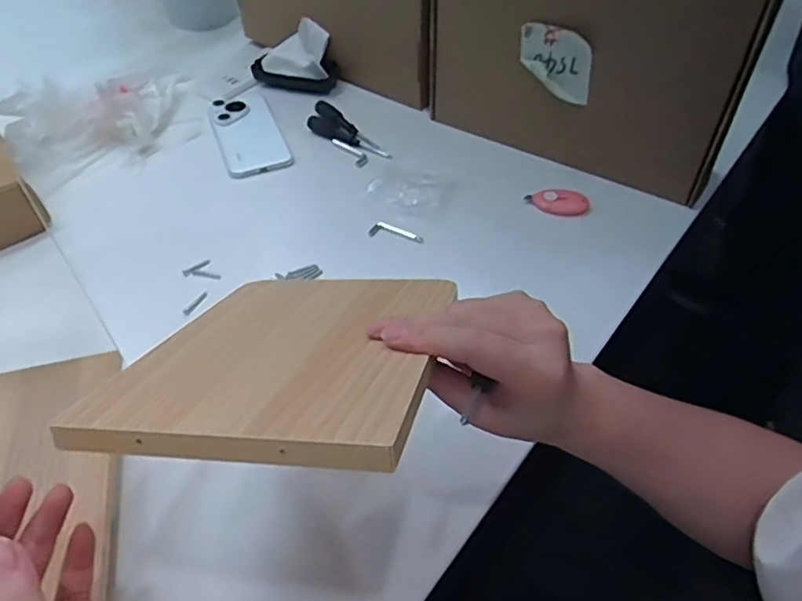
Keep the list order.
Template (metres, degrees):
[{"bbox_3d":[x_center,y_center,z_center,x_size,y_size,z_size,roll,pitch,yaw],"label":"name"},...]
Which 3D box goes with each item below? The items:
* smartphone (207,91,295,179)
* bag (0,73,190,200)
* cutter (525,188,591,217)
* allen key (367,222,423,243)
[{"bbox_3d":[-0.191,-0.211,0.773,0.078,0.010,0.180,-17,49,-14],"label":"smartphone"},{"bbox_3d":[-0.355,-0.230,0.762,0.155,0.059,0.248,35,57,29],"label":"bag"},{"bbox_3d":[0.178,-0.112,0.707,0.072,0.022,0.025,3,47,3],"label":"cutter"},{"bbox_3d":[-0.005,-0.071,0.655,0.057,0.007,0.018,7,63,2],"label":"allen key"}]

